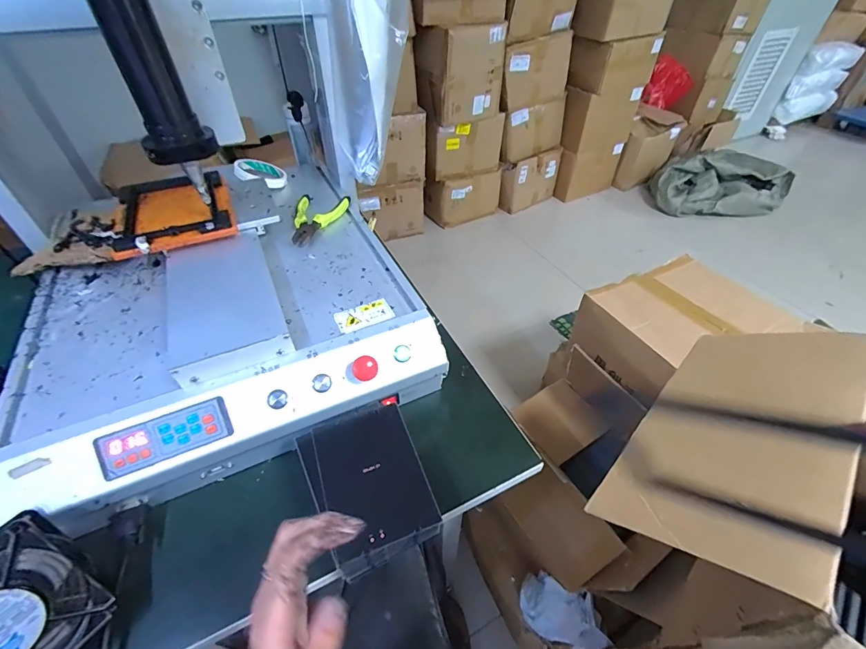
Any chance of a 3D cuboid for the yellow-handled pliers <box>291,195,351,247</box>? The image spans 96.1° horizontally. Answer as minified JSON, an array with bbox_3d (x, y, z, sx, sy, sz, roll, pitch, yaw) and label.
[{"bbox_3d":[-0.191,-0.180,0.656,0.080,0.021,0.148,0,45,0],"label":"yellow-handled pliers"}]

